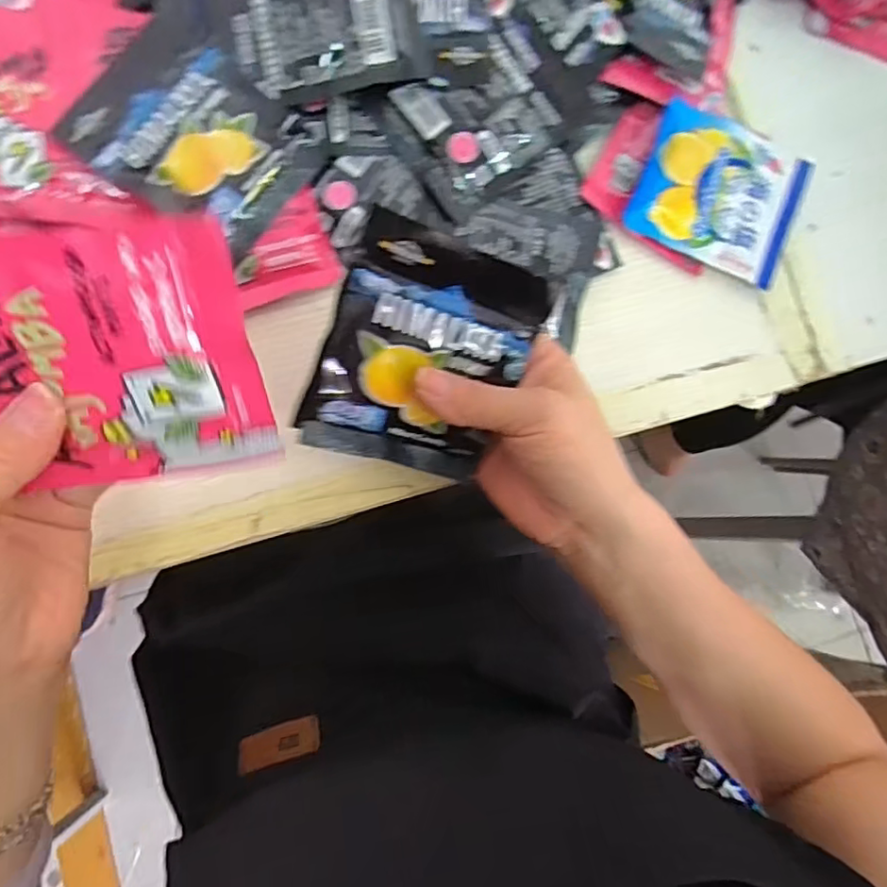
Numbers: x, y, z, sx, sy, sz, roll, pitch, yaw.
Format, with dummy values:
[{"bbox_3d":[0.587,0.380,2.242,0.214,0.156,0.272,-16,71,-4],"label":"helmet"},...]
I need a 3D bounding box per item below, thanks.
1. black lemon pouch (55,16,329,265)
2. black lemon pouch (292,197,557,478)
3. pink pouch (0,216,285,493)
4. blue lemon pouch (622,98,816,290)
[{"bbox_3d":[-0.127,-0.159,0.302,0.105,0.016,0.085,35,78,-4],"label":"black lemon pouch"},{"bbox_3d":[-0.007,-0.038,0.265,0.091,0.016,0.104,15,113,-25],"label":"black lemon pouch"},{"bbox_3d":[-0.114,-0.023,0.191,0.103,0.007,0.088,-7,123,-4],"label":"pink pouch"},{"bbox_3d":[0.169,-0.153,0.353,0.100,0.007,0.089,23,79,-6],"label":"blue lemon pouch"}]

